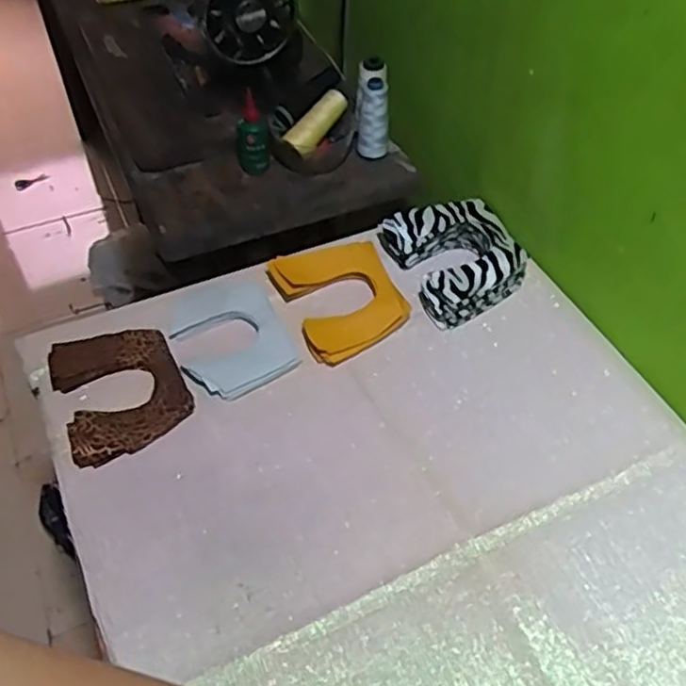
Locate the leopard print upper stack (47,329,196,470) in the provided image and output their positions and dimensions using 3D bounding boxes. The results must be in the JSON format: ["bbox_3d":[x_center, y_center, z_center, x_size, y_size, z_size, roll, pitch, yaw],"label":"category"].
[{"bbox_3d":[-0.237,0.044,0.744,0.125,0.010,0.157,-22,56,-18],"label":"leopard print upper stack"}]

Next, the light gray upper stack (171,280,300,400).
[{"bbox_3d":[-0.127,-0.008,0.788,0.115,0.010,0.146,-22,56,-18],"label":"light gray upper stack"}]

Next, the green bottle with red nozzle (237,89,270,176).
[{"bbox_3d":[-0.129,-0.294,0.979,0.043,0.102,0.051,-16,54,-13],"label":"green bottle with red nozzle"}]

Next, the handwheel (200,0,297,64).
[{"bbox_3d":[-0.129,-0.449,0.966,0.129,0.119,0.049,-33,58,-25],"label":"handwheel"}]

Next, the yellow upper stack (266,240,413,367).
[{"bbox_3d":[-0.003,-0.058,0.825,0.127,0.024,0.155,-22,56,-18],"label":"yellow upper stack"}]

